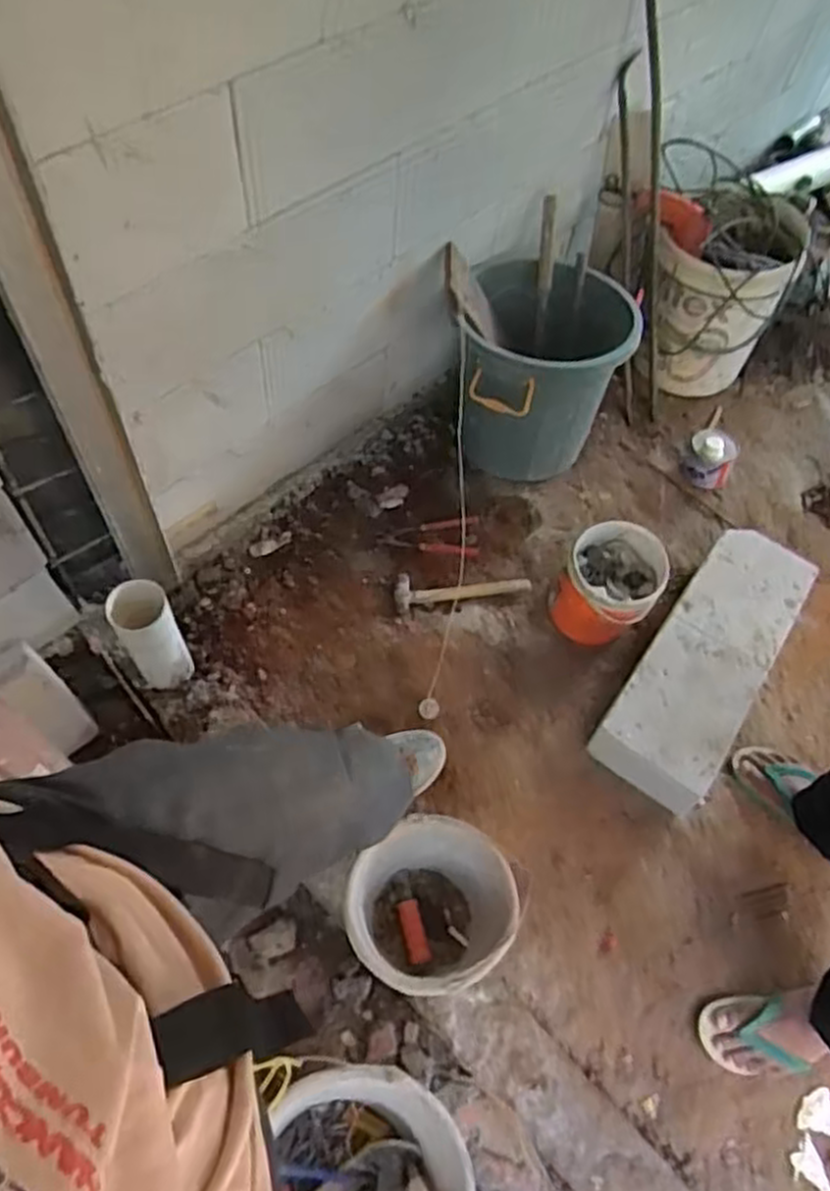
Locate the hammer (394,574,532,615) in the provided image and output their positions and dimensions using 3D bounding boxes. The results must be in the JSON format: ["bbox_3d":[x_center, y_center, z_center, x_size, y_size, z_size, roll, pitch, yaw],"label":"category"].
[{"bbox_3d":[0.092,-0.024,1.620,0.275,0.024,0.089,-8,62,-10],"label":"hammer"}]

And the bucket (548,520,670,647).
[{"bbox_3d":[0.371,-0.015,1.528,0.180,0.189,0.217,36,64,14],"label":"bucket"}]

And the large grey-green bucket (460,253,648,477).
[{"bbox_3d":[0.262,-0.488,1.674,0.332,0.327,0.390,12,61,1],"label":"large grey-green bucket"}]

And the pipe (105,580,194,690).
[{"bbox_3d":[-0.450,0.072,1.354,0.093,0.235,0.087,2,61,-4],"label":"pipe"}]

